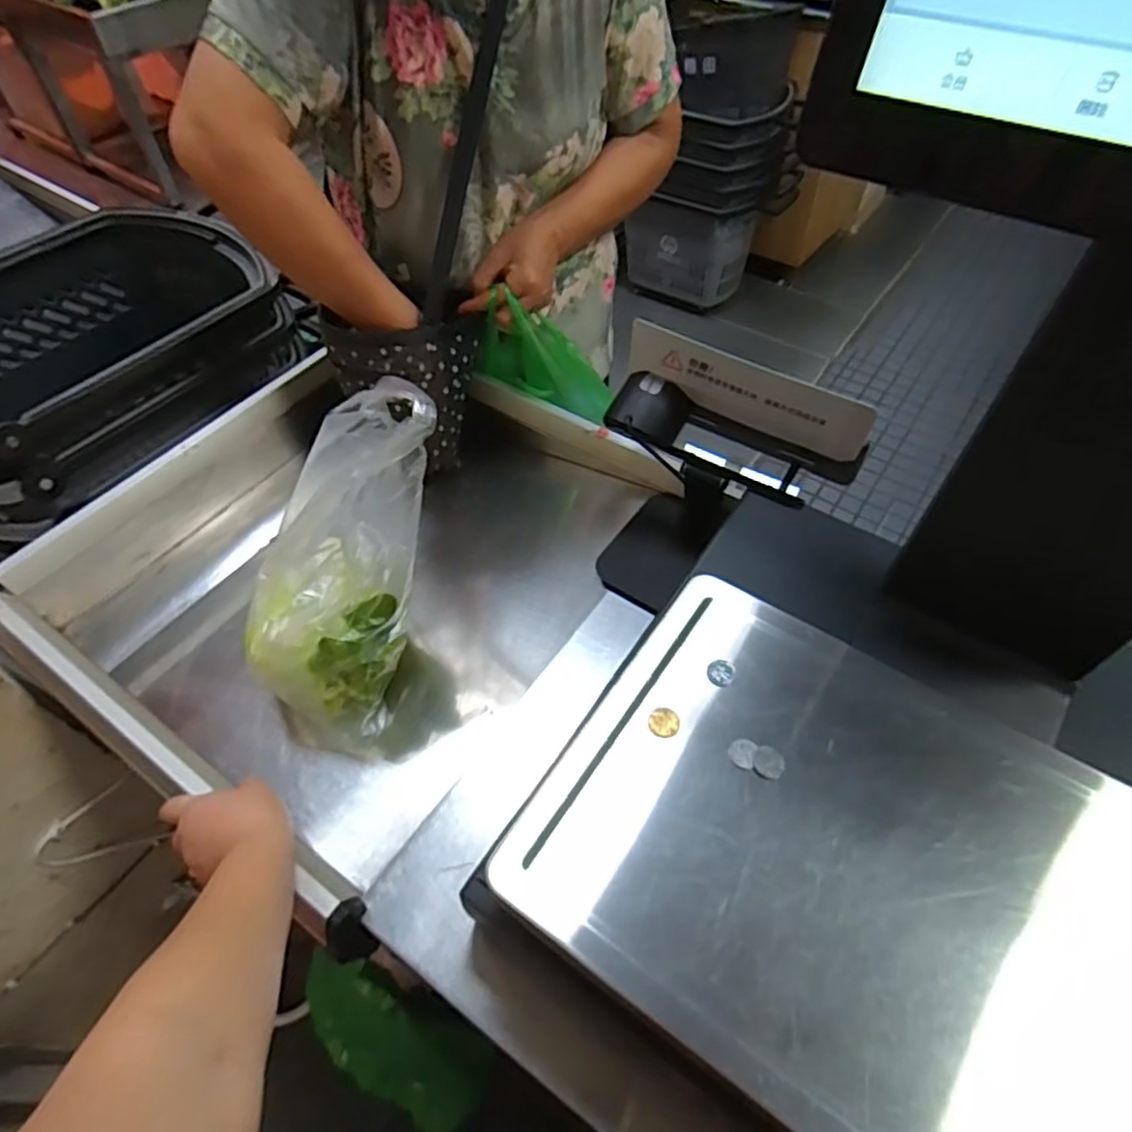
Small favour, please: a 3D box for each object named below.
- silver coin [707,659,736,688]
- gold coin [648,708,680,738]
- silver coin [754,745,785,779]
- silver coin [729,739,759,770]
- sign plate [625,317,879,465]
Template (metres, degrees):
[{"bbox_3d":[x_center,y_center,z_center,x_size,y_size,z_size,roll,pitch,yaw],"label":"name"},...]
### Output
[{"bbox_3d":[0.104,0.072,0.452,0.019,0.004,0.018,11,67,20],"label":"silver coin"},{"bbox_3d":[0.063,0.100,0.430,0.019,0.004,0.018,0,53,0],"label":"gold coin"},{"bbox_3d":[0.124,0.119,0.409,0.018,0.004,0.019,0,53,0],"label":"silver coin"},{"bbox_3d":[0.109,0.115,0.416,0.016,0.004,0.018,19,56,15],"label":"silver coin"},{"bbox_3d":[0.162,-0.160,0.622,0.230,0.061,0.010,28,45,16],"label":"sign plate"}]

